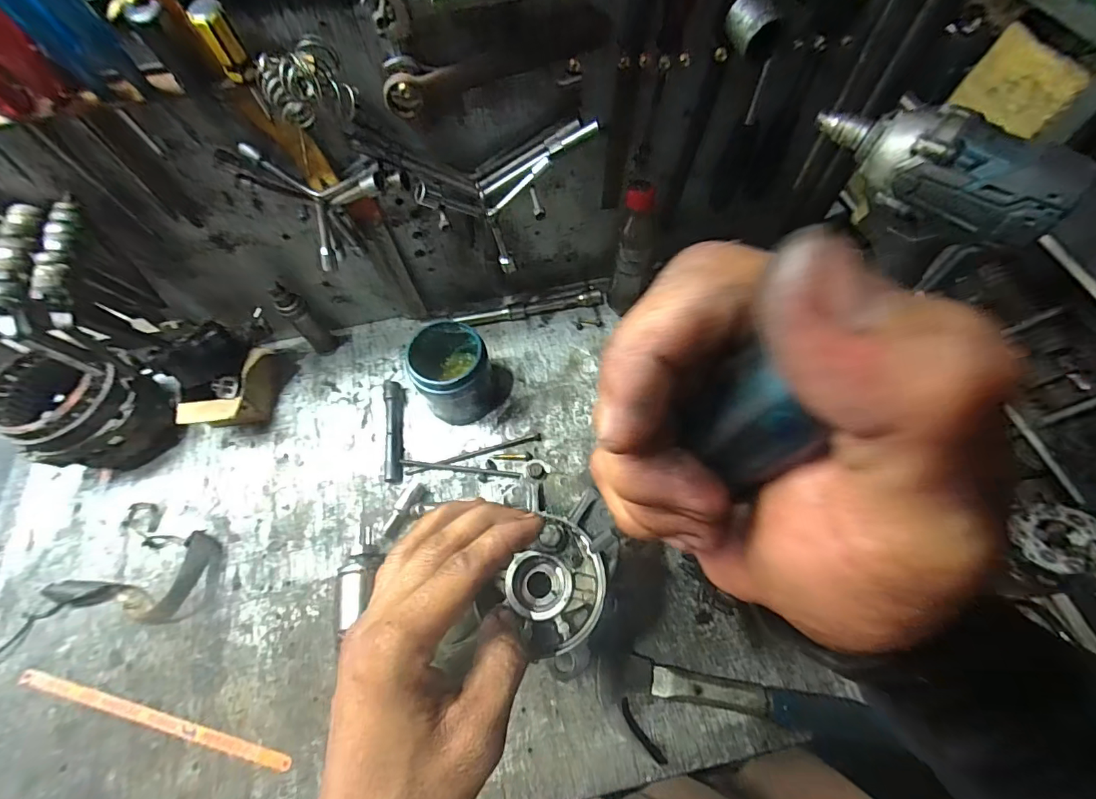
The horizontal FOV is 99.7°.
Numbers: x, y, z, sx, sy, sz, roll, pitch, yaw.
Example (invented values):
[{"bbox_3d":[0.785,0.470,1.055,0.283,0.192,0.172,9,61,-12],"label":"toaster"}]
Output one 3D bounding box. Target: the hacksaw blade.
[{"bbox_3d":[-0.391,0.314,0.454,0.305,0.005,0.014,12,63,8],"label":"hacksaw blade"}]

